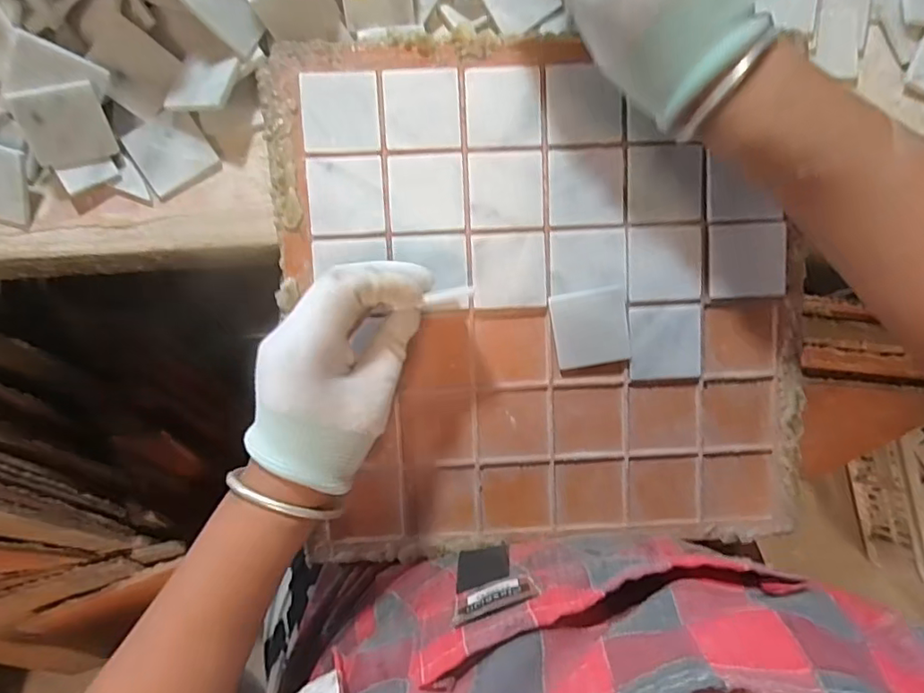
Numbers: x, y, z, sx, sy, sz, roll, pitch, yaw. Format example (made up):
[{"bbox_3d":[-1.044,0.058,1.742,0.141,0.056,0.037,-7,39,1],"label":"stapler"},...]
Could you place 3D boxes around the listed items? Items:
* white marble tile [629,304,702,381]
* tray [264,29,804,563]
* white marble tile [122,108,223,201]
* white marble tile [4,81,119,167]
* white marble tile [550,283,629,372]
[{"bbox_3d":[0.137,-0.003,0.373,0.047,0.004,0.049,-5,97,-1],"label":"white marble tile"},{"bbox_3d":[0.055,-0.031,0.367,0.332,0.010,0.329,-2,97,-1],"label":"tray"},{"bbox_3d":[-0.200,-0.135,0.384,0.048,0.007,0.051,-33,83,-4],"label":"white marble tile"},{"bbox_3d":[-0.256,-0.143,0.360,0.047,0.046,0.004,-16,44,-12],"label":"white marble tile"},{"bbox_3d":[0.084,-0.012,0.365,0.047,0.004,0.050,-10,104,5],"label":"white marble tile"}]

